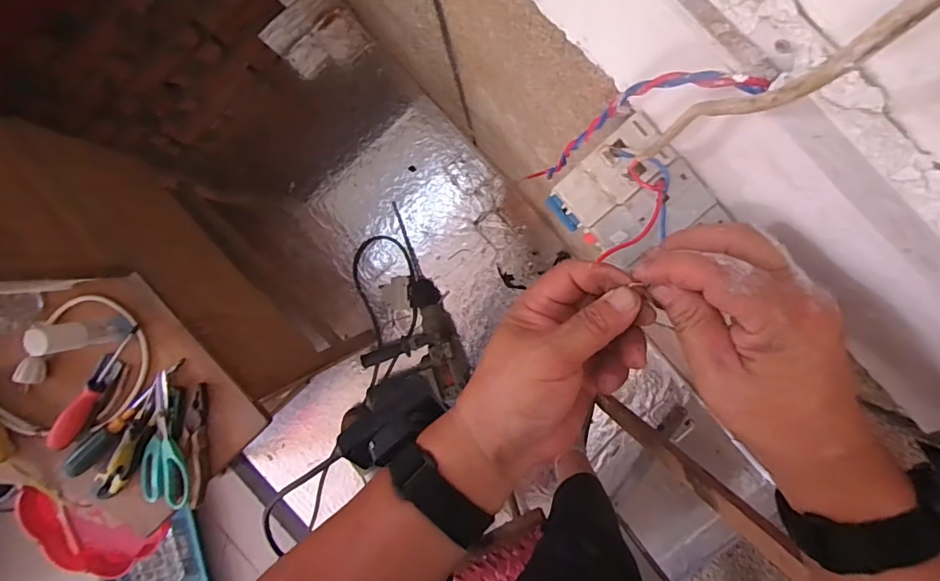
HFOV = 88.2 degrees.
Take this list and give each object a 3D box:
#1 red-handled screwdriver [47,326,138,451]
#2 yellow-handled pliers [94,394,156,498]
[{"bbox_3d":[-0.527,0.138,0.676,0.027,0.025,0.207,37,95,1],"label":"red-handled screwdriver"},{"bbox_3d":[-0.481,0.224,0.675,0.036,0.028,0.165,35,95,1],"label":"yellow-handled pliers"}]

